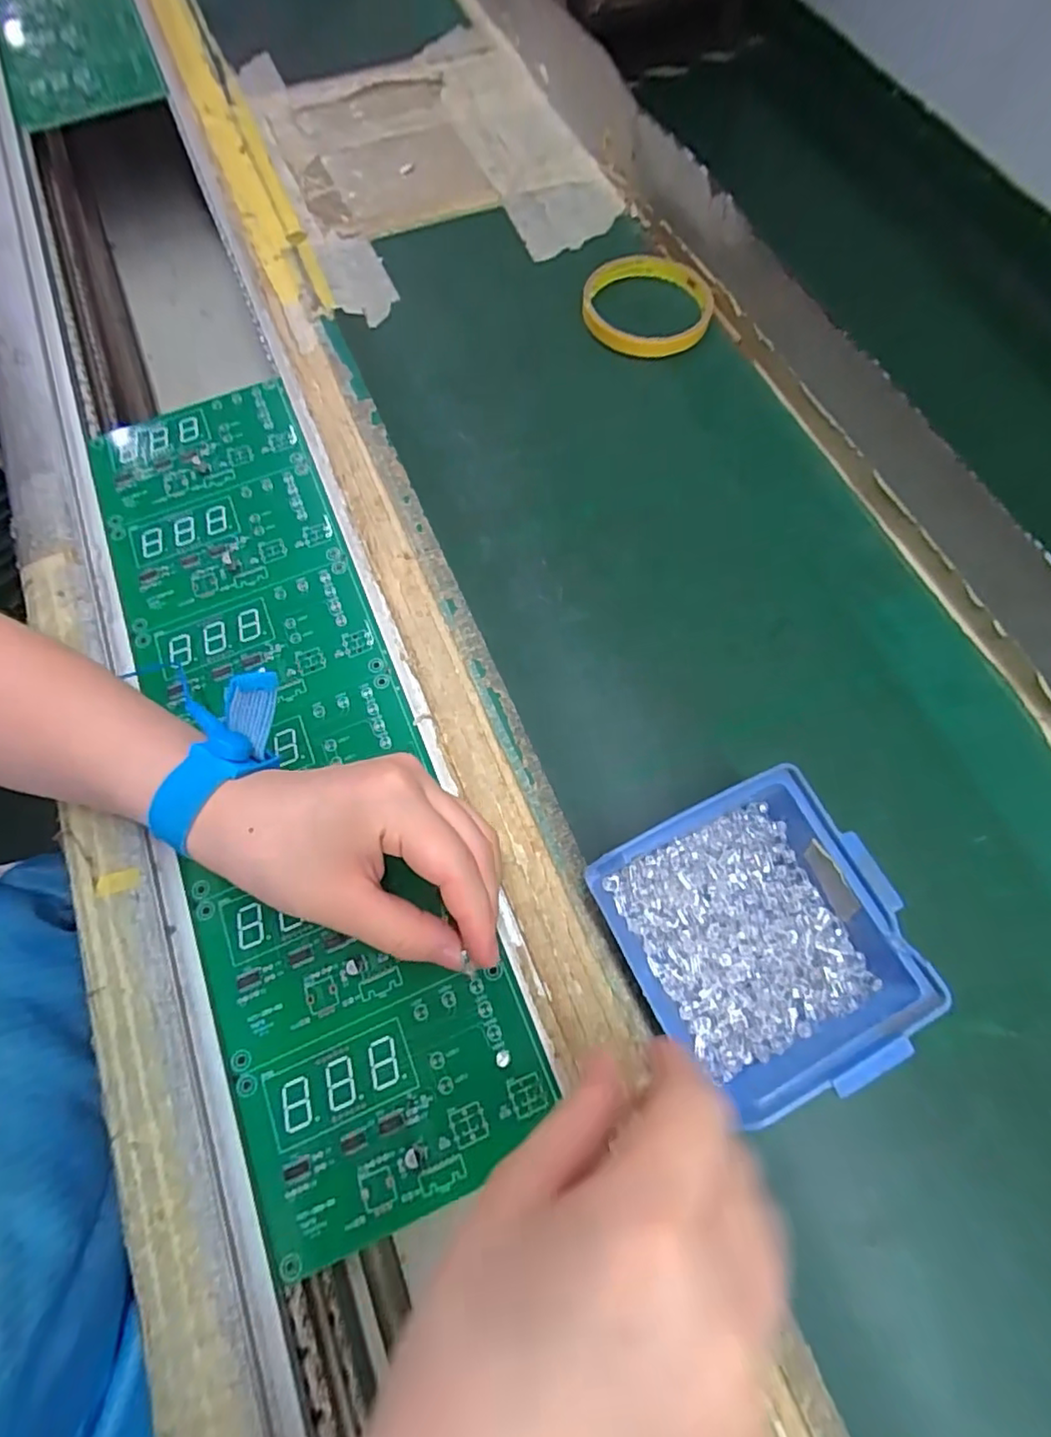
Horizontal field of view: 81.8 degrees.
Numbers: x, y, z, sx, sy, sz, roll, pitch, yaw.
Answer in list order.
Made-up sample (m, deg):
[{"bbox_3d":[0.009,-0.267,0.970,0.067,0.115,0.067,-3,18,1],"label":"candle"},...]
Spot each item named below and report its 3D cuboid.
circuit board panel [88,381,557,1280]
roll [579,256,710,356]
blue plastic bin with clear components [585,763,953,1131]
[{"bbox_3d":[-0.129,0.000,0.319,0.126,0.005,0.461,-21,71,-5],"label":"circuit board panel"},{"bbox_3d":[0.083,-0.275,0.406,0.083,0.018,0.080,-1,69,2],"label":"roll"},{"bbox_3d":[0.090,0.088,0.245,0.095,0.051,0.102,-26,70,-7],"label":"blue plastic bin with clear components"}]

